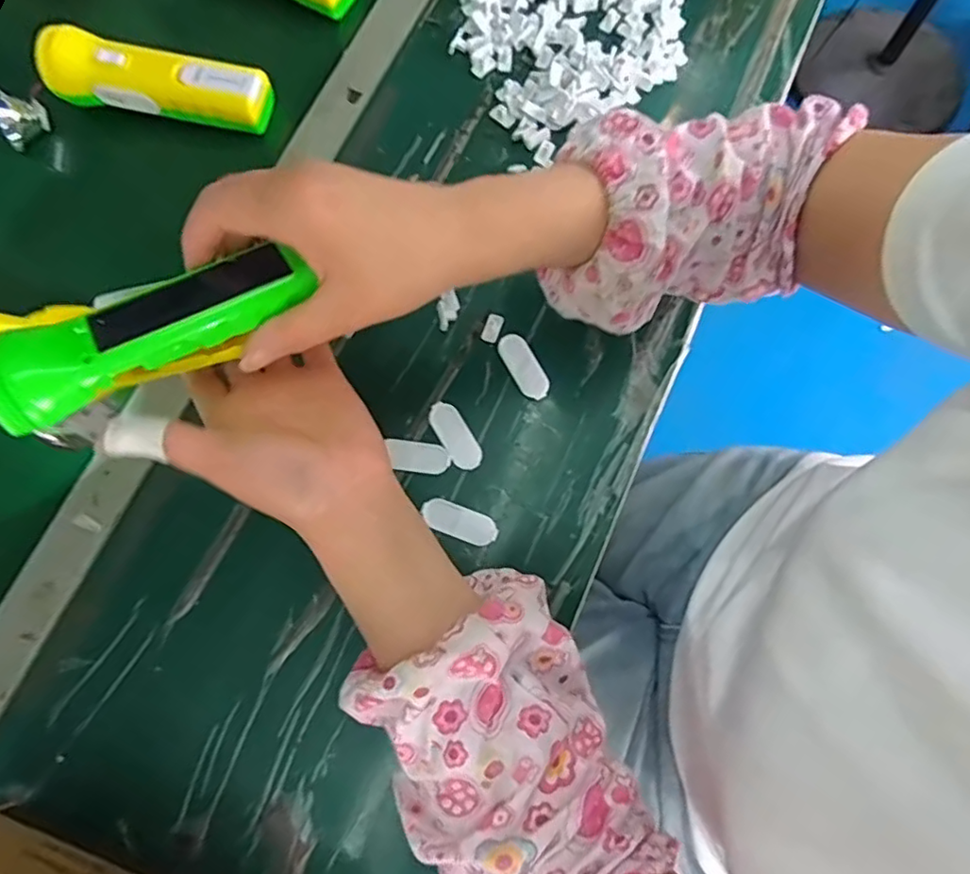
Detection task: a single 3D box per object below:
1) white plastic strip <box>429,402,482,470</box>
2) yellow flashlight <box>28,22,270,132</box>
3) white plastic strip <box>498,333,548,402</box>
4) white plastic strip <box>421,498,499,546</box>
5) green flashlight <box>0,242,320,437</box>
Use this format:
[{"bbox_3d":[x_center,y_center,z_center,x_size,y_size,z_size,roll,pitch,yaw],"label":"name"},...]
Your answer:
[{"bbox_3d":[-0.020,-0.001,0.406,0.020,0.004,0.050,-29,75,-5],"label":"white plastic strip"},{"bbox_3d":[-0.252,-0.274,0.463,0.173,0.041,0.045,9,75,5],"label":"yellow flashlight"},{"bbox_3d":[0.027,-0.050,0.419,0.020,0.005,0.052,-30,75,-6],"label":"white plastic strip"},{"bbox_3d":[-0.016,0.055,0.391,0.050,0.004,0.021,20,76,8],"label":"white plastic strip"},{"bbox_3d":[-0.154,-0.052,0.282,0.140,0.032,0.046,-30,76,-20],"label":"green flashlight"}]

